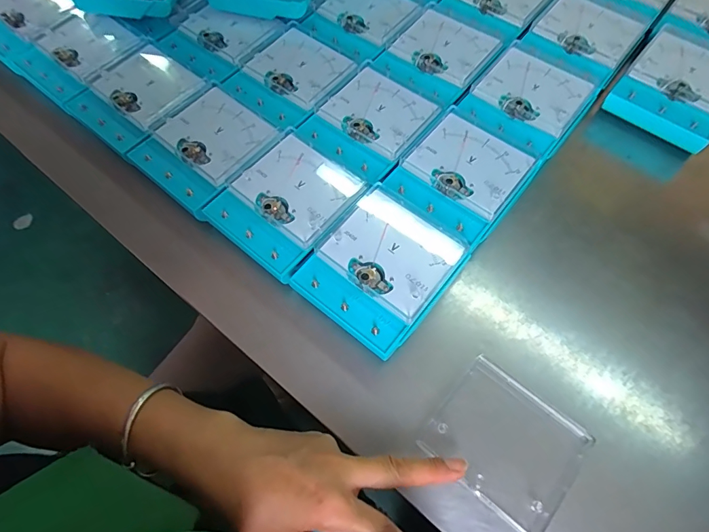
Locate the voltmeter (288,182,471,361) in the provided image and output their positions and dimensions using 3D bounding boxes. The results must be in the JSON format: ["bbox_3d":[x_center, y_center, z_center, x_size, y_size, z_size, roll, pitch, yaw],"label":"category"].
[{"bbox_3d":[0.023,0.005,0.344,0.101,0.036,0.116,38,73,17],"label":"voltmeter"}]

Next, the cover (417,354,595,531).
[{"bbox_3d":[0.110,0.128,0.302,0.096,0.009,0.085,37,72,16],"label":"cover"}]

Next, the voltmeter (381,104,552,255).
[{"bbox_3d":[0.096,-0.077,0.379,0.103,0.035,0.117,39,73,17],"label":"voltmeter"}]

